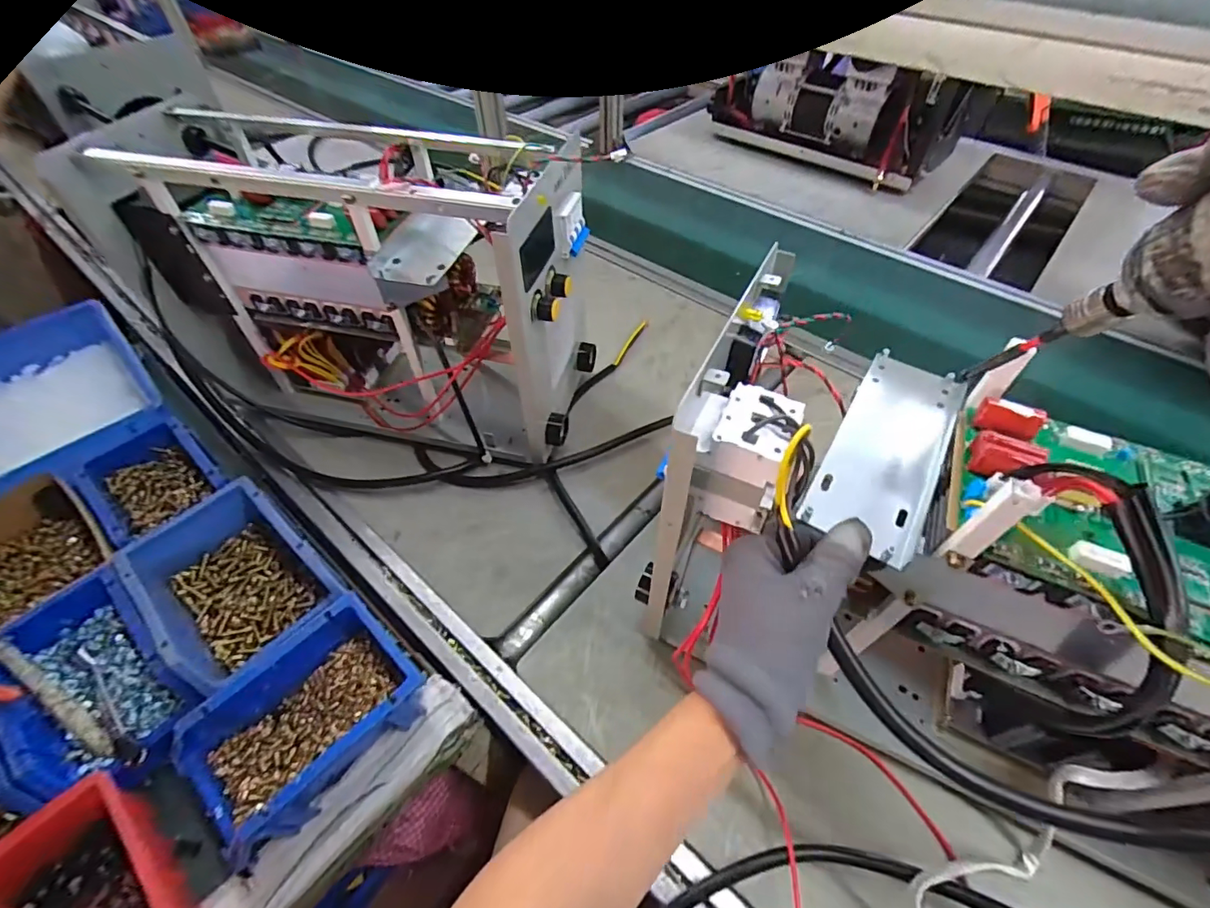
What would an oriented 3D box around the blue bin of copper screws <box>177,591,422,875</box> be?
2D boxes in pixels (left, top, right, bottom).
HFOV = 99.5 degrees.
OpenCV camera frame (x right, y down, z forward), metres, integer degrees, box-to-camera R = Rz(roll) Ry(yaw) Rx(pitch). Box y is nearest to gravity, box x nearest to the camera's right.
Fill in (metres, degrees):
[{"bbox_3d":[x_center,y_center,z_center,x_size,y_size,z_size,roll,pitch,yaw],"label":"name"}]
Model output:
[{"bbox_3d":[-0.229,0.207,0.399,0.107,0.076,0.156,36,60,26],"label":"blue bin of copper screws"}]

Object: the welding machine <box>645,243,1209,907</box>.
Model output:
[{"bbox_3d":[0.247,0.075,0.377,0.369,0.288,0.184,20,57,17],"label":"welding machine"}]

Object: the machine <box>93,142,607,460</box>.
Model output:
[{"bbox_3d":[-0.253,-0.180,0.596,0.453,0.310,0.191,11,54,11],"label":"machine"}]

